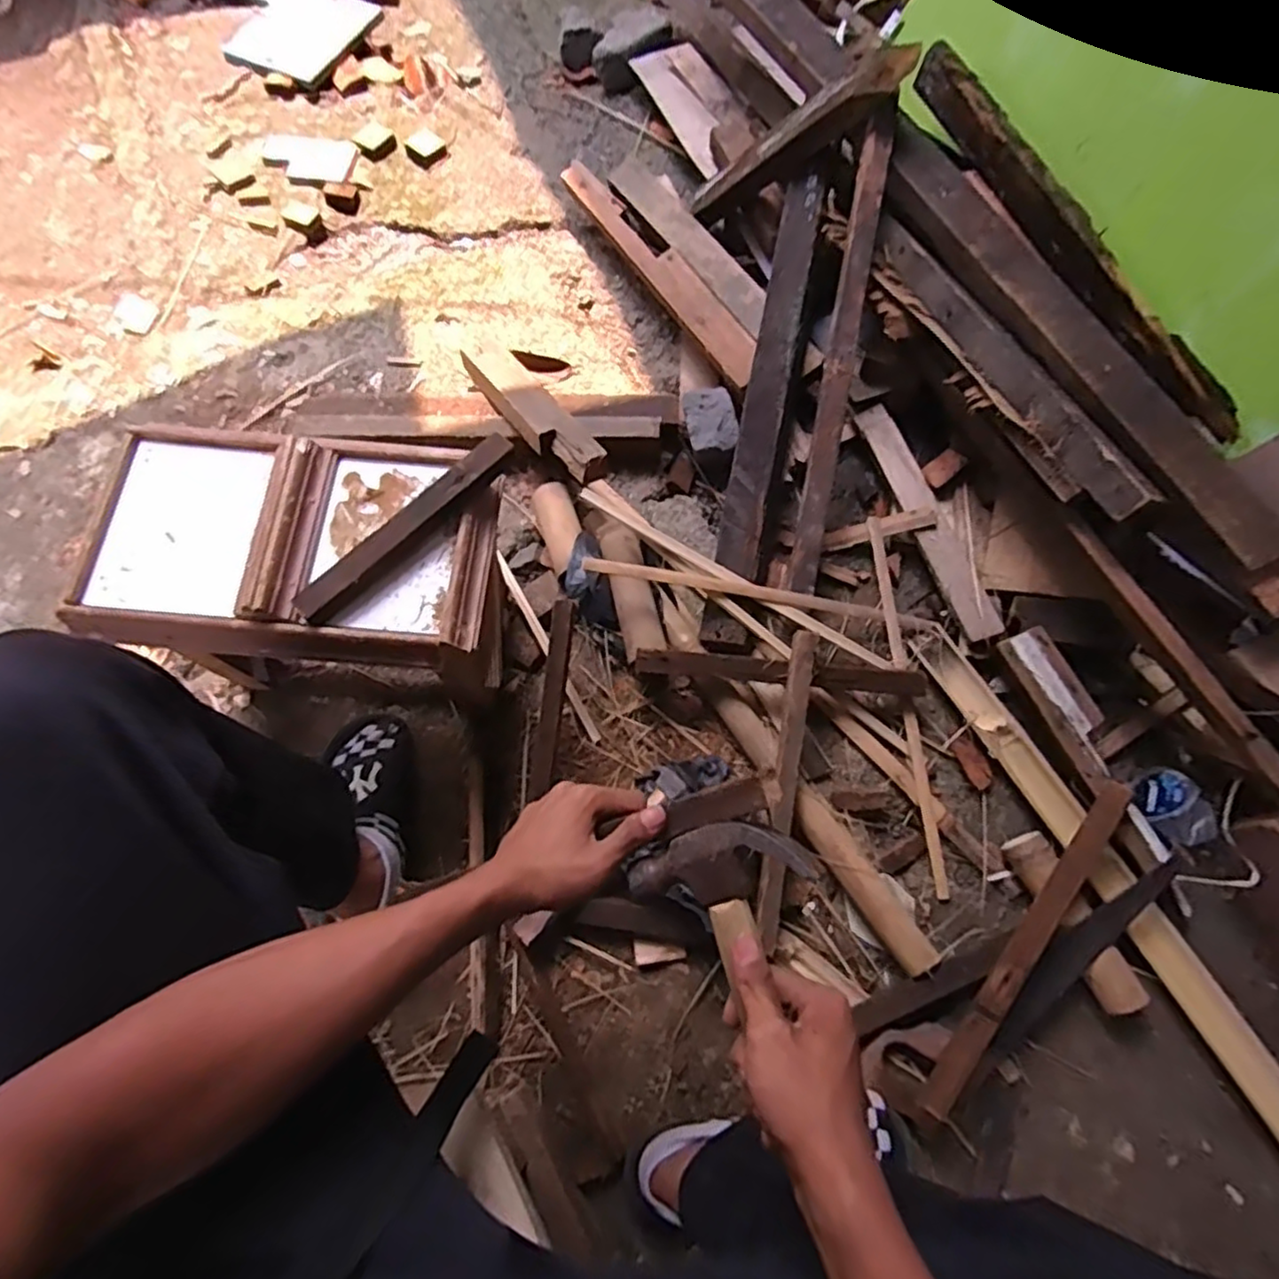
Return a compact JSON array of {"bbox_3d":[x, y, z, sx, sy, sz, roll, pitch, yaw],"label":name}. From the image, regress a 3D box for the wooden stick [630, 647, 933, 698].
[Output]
[{"bbox_3d":[0.176,0.039,0.816,0.355,0.031,0.030,4,69,2],"label":"wooden stick"}]

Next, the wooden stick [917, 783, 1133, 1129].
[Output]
[{"bbox_3d":[0.404,0.306,0.698,0.395,0.034,0.013,-48,120,-15],"label":"wooden stick"}]

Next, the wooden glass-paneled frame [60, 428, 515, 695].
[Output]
[{"bbox_3d":[-0.328,-0.096,0.644,0.389,0.058,0.231,7,69,4],"label":"wooden glass-paneled frame"}]

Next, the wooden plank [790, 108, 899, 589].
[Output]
[{"bbox_3d":[0.272,-0.382,0.913,0.048,0.062,0.646,10,89,4],"label":"wooden plank"}]

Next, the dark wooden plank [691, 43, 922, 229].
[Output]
[{"bbox_3d":[0.220,-0.724,0.991,0.058,0.387,0.059,43,68,-29],"label":"dark wooden plank"}]

